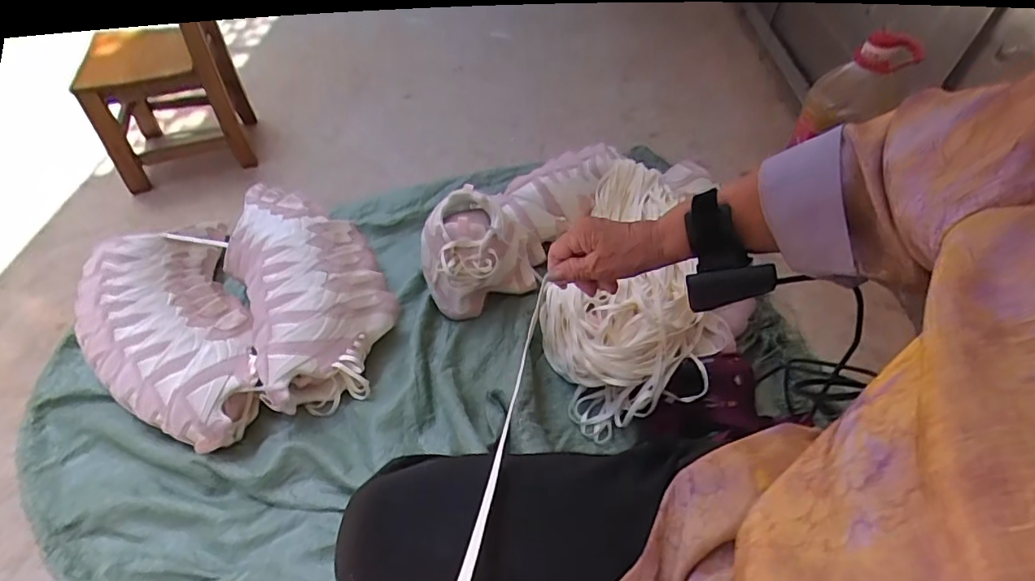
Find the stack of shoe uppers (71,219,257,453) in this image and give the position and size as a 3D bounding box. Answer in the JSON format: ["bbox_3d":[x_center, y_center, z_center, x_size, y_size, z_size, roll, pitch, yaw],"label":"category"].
[{"bbox_3d":[-0.566,0.065,0.877,0.230,0.127,0.474,-20,53,-21],"label":"stack of shoe uppers"}]

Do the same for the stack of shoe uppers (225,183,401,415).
[{"bbox_3d":[-0.374,-0.027,0.961,0.235,0.127,0.494,-22,53,-20],"label":"stack of shoe uppers"}]

